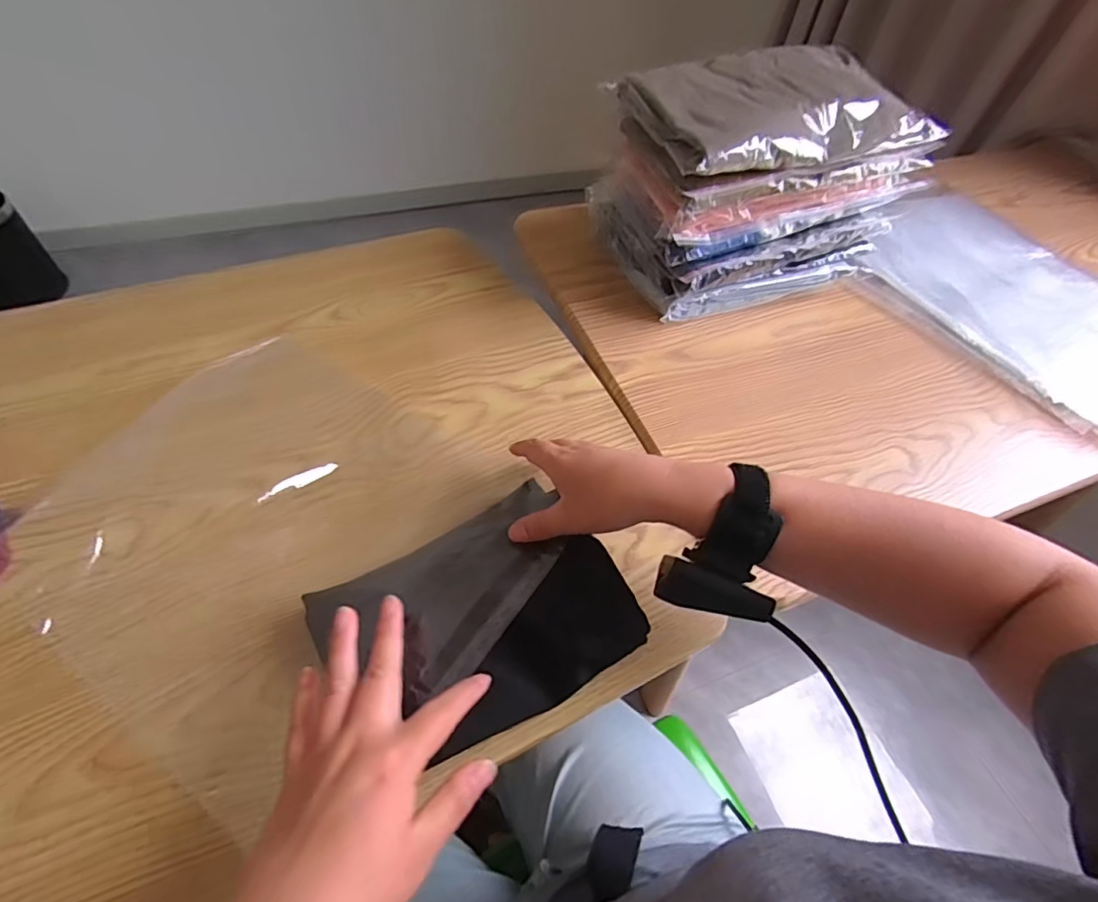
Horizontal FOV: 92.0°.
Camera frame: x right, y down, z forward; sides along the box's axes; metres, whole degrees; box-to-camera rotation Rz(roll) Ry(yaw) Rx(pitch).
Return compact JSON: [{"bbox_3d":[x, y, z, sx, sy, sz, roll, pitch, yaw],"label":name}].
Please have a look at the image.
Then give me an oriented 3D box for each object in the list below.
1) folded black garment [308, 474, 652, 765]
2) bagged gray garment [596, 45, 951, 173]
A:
[{"bbox_3d":[-0.048,0.113,0.364,0.185,0.044,0.146,-28,60,-23],"label":"folded black garment"},{"bbox_3d":[0.219,-0.339,0.524,0.279,0.046,0.171,-14,56,-15],"label":"bagged gray garment"}]

